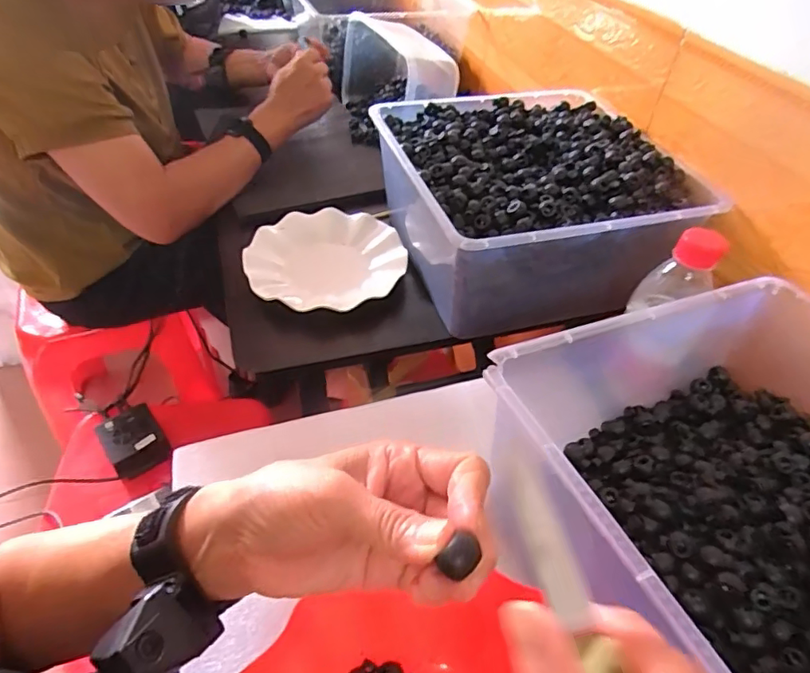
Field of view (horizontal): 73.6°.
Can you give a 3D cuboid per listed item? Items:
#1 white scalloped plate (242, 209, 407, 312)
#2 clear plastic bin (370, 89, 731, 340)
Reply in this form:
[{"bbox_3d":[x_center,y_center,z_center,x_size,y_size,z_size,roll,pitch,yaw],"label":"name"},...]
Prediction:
[{"bbox_3d":[-0.092,-0.085,0.639,0.176,0.034,0.169,2,46,-2],"label":"white scalloped plate"},{"bbox_3d":[0.136,-0.161,0.628,0.292,0.134,0.290,-9,47,-12],"label":"clear plastic bin"}]

